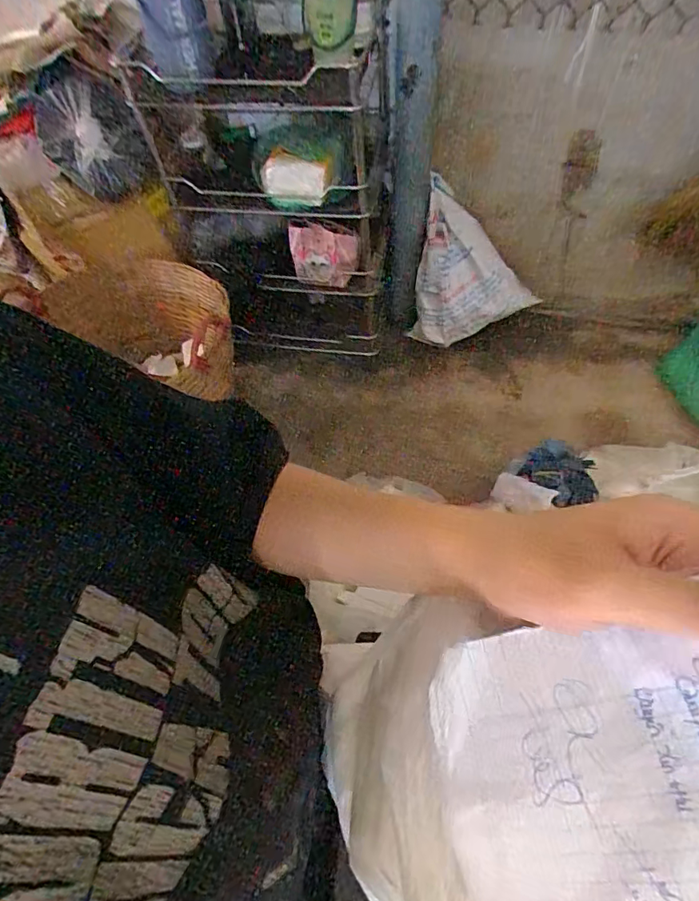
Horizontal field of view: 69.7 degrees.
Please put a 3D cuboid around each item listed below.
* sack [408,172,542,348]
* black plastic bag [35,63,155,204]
[{"bbox_3d":[0.439,-0.596,1.771,0.392,0.496,0.168,25,62,18],"label":"sack"},{"bbox_3d":[-0.662,-0.796,1.301,0.224,0.257,0.173,-31,61,-16],"label":"black plastic bag"}]

